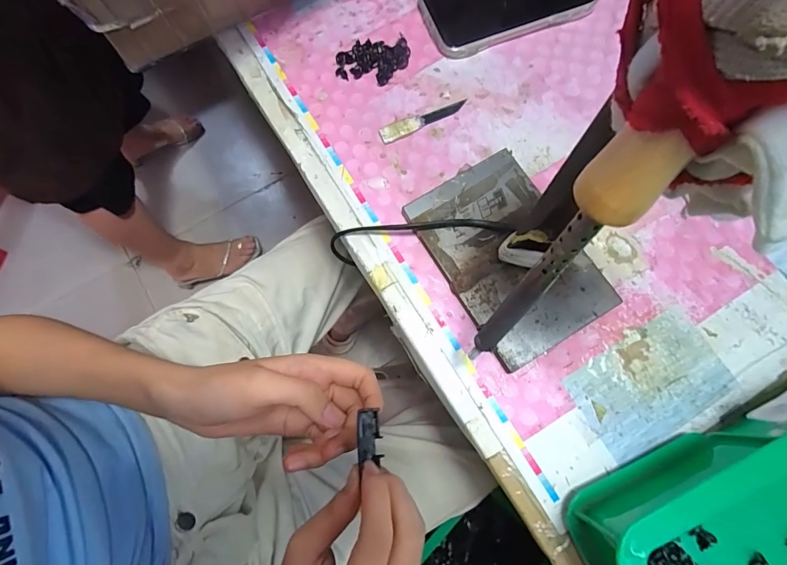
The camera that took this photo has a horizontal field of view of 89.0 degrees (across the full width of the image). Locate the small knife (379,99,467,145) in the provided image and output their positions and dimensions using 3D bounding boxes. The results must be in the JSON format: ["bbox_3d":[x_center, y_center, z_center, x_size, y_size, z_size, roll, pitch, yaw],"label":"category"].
[{"bbox_3d":[0.026,-0.139,0.342,0.080,0.004,0.014,-24,77,-6],"label":"small knife"}]

